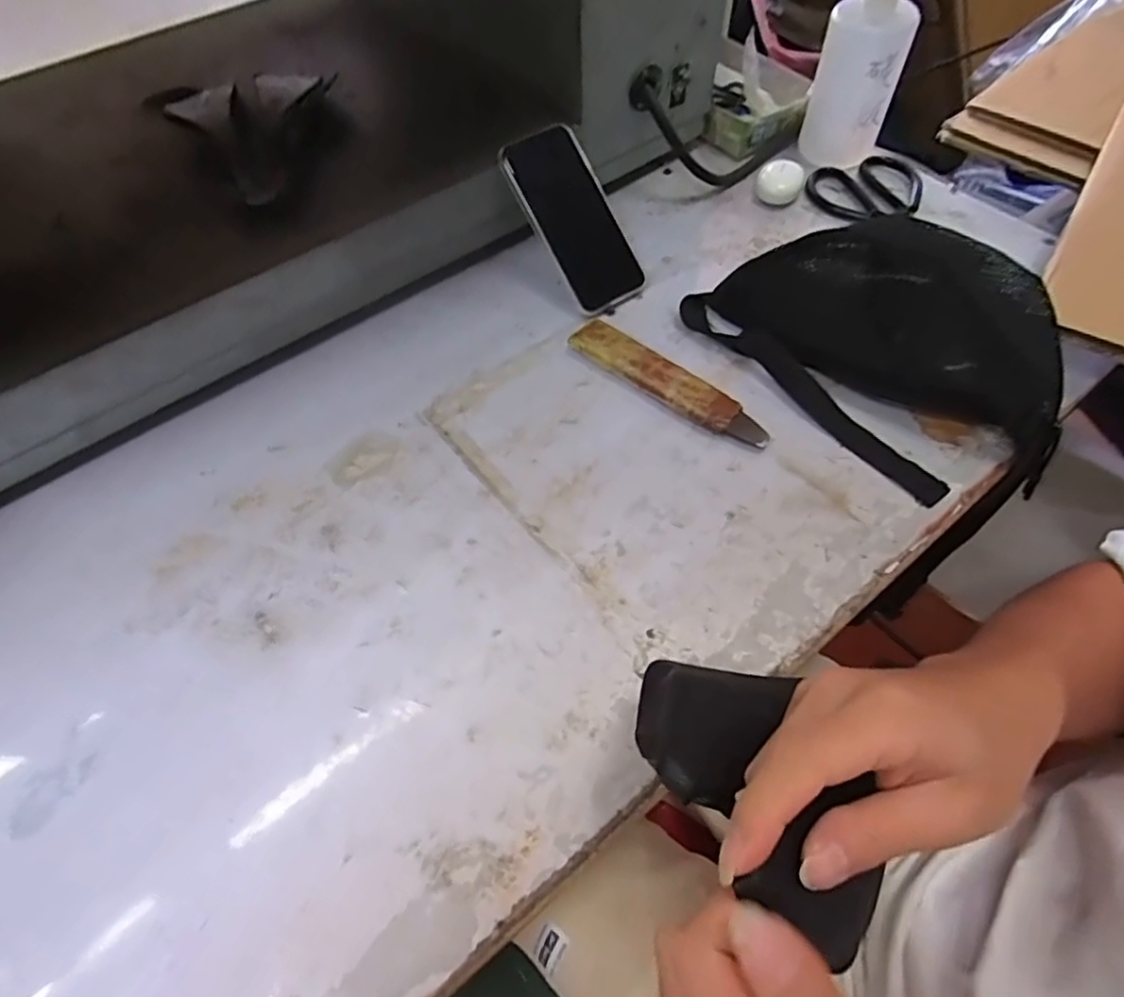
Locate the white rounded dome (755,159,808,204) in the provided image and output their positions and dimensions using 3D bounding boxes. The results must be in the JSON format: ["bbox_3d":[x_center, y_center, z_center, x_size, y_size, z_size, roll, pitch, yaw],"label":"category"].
[{"bbox_3d":[0.229,-0.332,0.645,0.047,0.026,0.047,12,59,11],"label":"white rounded dome"}]

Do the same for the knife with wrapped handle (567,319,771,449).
[{"bbox_3d":[0.087,-0.096,0.513,0.184,0.019,0.034,36,66,23],"label":"knife with wrapped handle"}]

